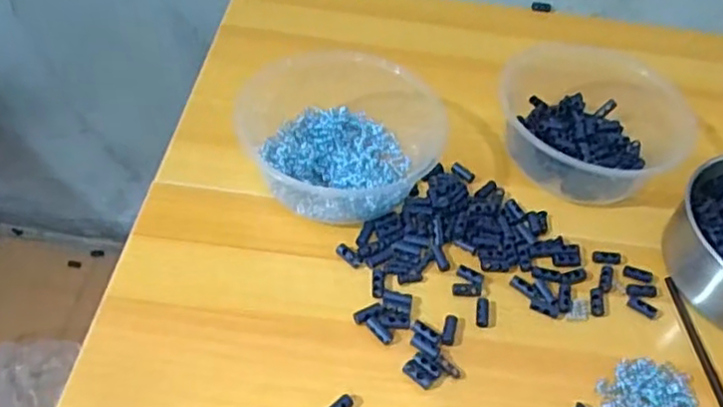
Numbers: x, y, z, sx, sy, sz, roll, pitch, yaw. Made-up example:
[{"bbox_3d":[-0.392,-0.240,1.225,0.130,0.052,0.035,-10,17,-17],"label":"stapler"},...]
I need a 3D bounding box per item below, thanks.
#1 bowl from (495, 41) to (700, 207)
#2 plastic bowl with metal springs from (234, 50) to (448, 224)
[{"bbox_3d":[0.171,-0.067,0.497,0.117,0.052,0.135,-24,57,-23],"label":"bowl"},{"bbox_3d":[-0.020,-0.054,0.463,0.128,0.061,0.137,4,48,-5],"label":"plastic bowl with metal springs"}]

